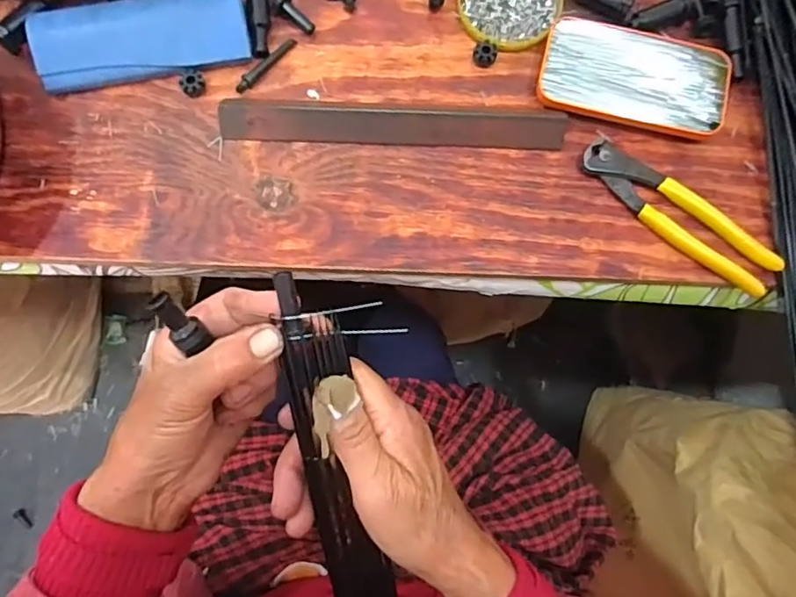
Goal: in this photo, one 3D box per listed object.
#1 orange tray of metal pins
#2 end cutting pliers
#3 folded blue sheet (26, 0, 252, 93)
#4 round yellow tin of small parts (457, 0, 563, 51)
[{"bbox_3d":[0.188,-0.180,0.463,0.144,0.012,0.088,10,78,1],"label":"orange tray of metal pins"},{"bbox_3d":[0.212,-0.064,0.444,0.163,0.013,0.037,38,80,6],"label":"end cutting pliers"},{"bbox_3d":[-0.198,-0.203,0.452,0.159,0.009,0.058,-12,98,-6],"label":"folded blue sheet"},{"bbox_3d":[0.092,-0.245,0.480,0.081,0.011,0.081,0,78,-2],"label":"round yellow tin of small parts"}]

